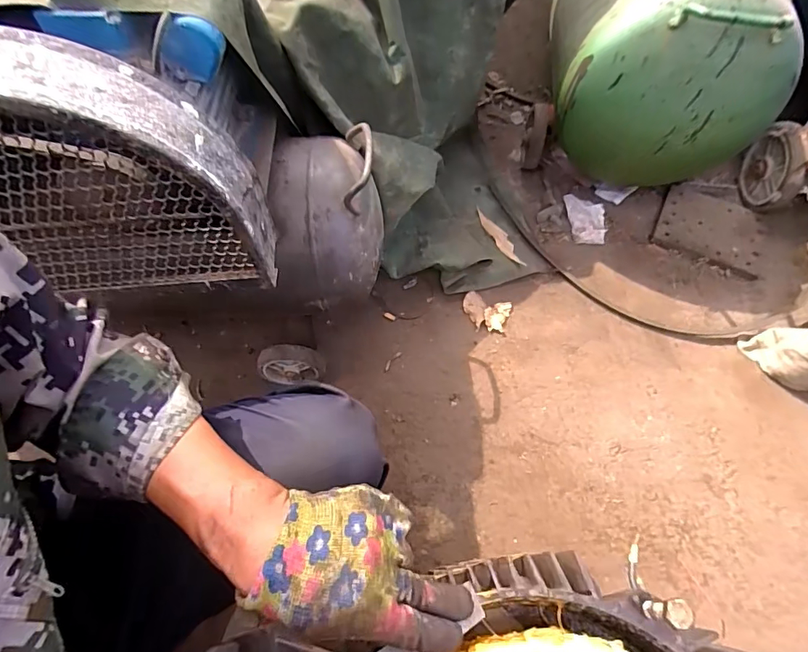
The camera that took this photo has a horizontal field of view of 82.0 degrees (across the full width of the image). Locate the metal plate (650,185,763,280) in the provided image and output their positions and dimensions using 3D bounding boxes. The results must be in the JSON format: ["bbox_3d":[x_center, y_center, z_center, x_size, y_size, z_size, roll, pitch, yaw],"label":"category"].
[{"bbox_3d":[0.689,-0.221,1.040,0.221,0.021,0.200,24,66,14],"label":"metal plate"}]

